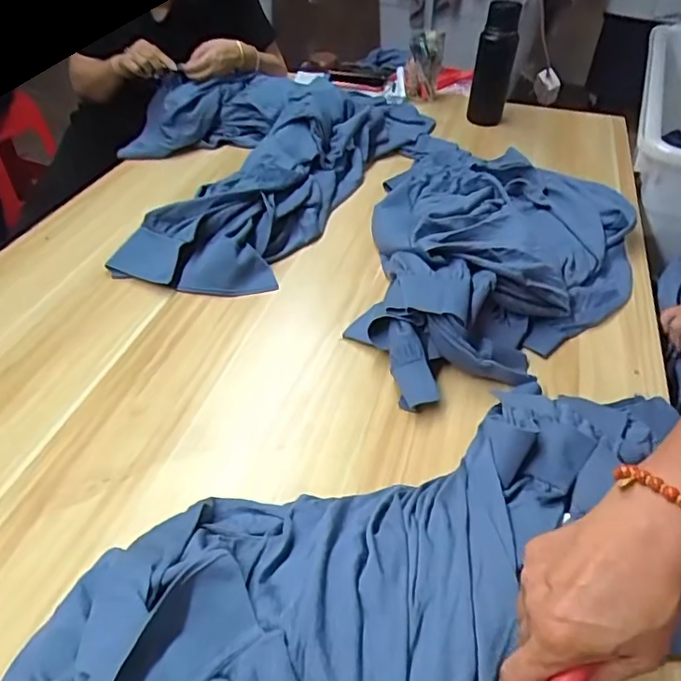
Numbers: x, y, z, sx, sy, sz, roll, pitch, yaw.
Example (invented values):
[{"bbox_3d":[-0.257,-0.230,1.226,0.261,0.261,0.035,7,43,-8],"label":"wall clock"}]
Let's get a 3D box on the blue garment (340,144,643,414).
[{"bbox_3d":[0.256,-0.164,0.858,0.414,0.104,0.664,8,44,6],"label":"blue garment"}]

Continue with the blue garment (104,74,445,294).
[{"bbox_3d":[-0.179,-0.375,1.056,0.473,0.132,0.742,24,48,21],"label":"blue garment"}]

